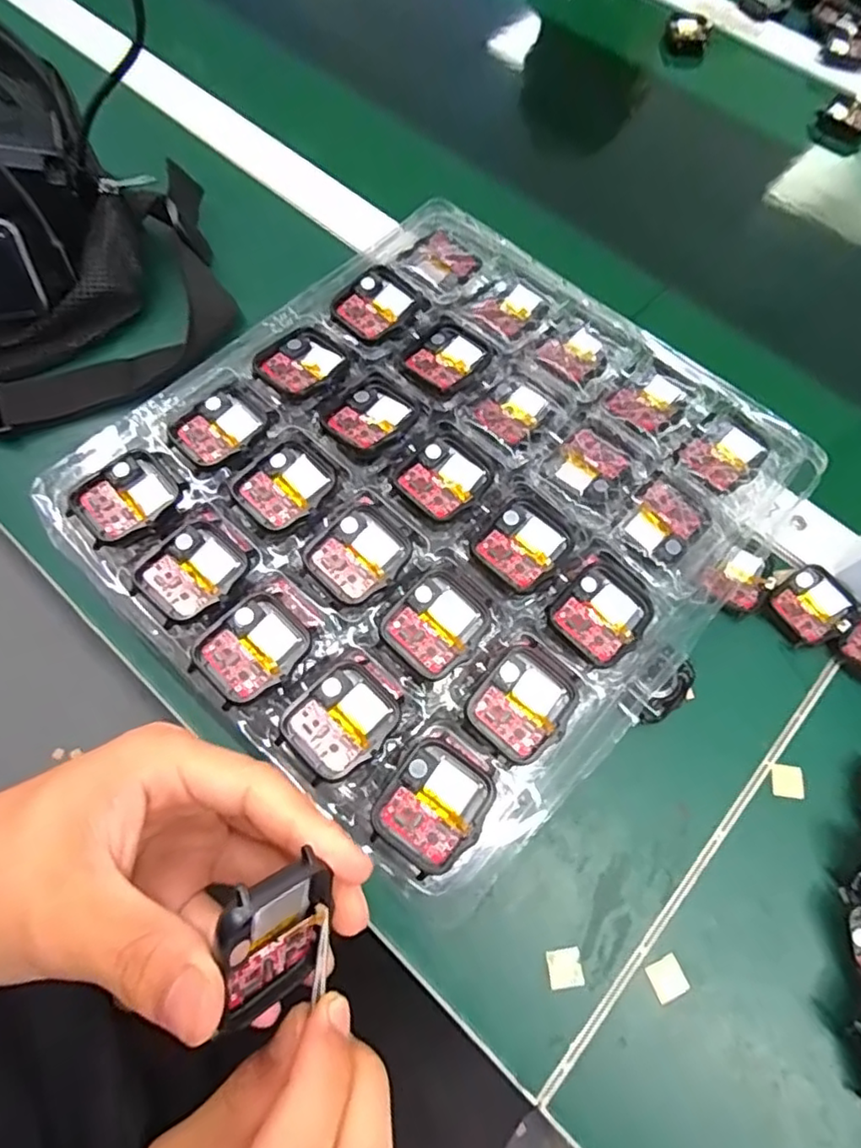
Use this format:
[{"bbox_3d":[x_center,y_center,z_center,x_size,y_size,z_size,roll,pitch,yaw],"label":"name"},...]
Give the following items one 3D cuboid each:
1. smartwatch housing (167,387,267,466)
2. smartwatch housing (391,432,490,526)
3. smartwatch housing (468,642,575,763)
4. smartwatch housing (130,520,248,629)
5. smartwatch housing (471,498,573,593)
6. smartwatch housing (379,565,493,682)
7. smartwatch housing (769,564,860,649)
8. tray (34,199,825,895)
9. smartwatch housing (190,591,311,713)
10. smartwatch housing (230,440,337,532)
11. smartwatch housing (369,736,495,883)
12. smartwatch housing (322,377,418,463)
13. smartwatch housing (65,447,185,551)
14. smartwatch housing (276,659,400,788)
[{"bbox_3d":[-0.104,-0.073,0.300,0.043,0.005,0.035,-36,73,-14],"label":"smartwatch housing"},{"bbox_3d":[0.006,-0.046,0.292,0.043,0.004,0.037,-41,75,-16],"label":"smartwatch housing"},{"bbox_3d":[0.040,0.055,0.258,0.044,0.006,0.038,-43,75,-16],"label":"smartwatch housing"},{"bbox_3d":[-0.106,-0.001,0.271,0.037,0.007,0.045,41,73,14],"label":"smartwatch housing"},{"bbox_3d":[0.043,-0.014,0.283,0.035,0.005,0.041,41,73,14],"label":"smartwatch housing"},{"bbox_3d":[0.004,0.021,0.268,0.037,0.008,0.046,42,73,14],"label":"smartwatch housing"},{"bbox_3d":[0.216,0.018,0.342,0.043,0.008,0.038,-26,71,-11],"label":"smartwatch housing"},{"bbox_3d":[0.007,-0.044,0.298,0.265,0.021,0.287,42,73,14],"label":"tray"},{"bbox_3d":[-0.076,0.031,0.259,0.045,0.005,0.036,-40,74,-16],"label":"smartwatch housing"},{"bbox_3d":[-0.069,-0.043,0.289,0.036,0.006,0.044,42,73,14],"label":"smartwatch housing"},{"bbox_3d":[0.001,0.091,0.239,0.038,0.008,0.045,36,72,12],"label":"smartwatch housing"},{"bbox_3d":[-0.030,-0.078,0.302,0.039,0.005,0.043,42,73,14],"label":"smartwatch housing"},{"bbox_3d":[-0.142,-0.036,0.283,0.044,0.006,0.036,-40,74,-15],"label":"smartwatch housing"},{"bbox_3d":[-0.037,0.061,0.252,0.045,0.005,0.037,-43,75,-16],"label":"smartwatch housing"}]

